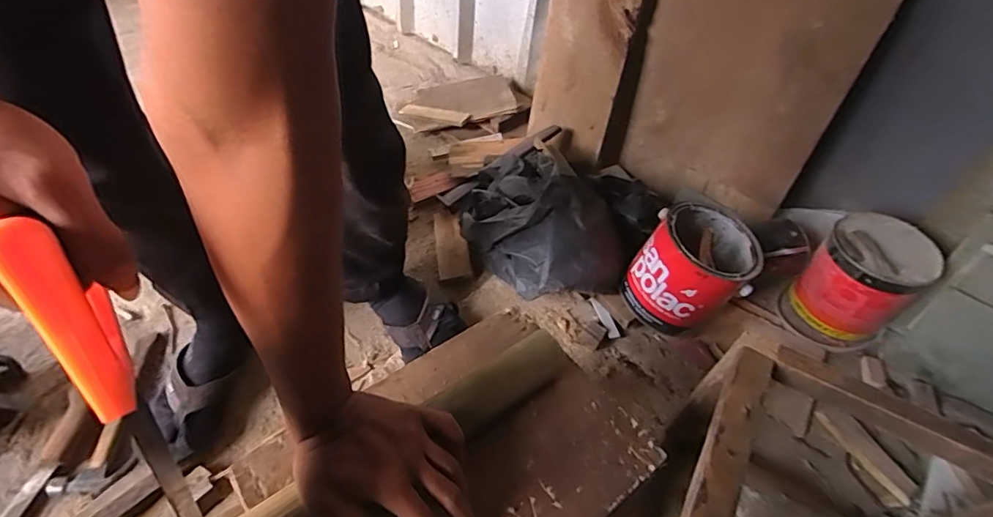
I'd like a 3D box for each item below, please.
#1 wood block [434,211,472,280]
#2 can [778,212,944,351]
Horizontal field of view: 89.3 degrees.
[{"bbox_3d":[-0.088,-0.029,0.968,0.060,0.016,0.171,-6,48,-10],"label":"wood block"},{"bbox_3d":[0.593,0.037,0.837,0.180,0.159,0.157,-32,57,-29],"label":"can"}]

